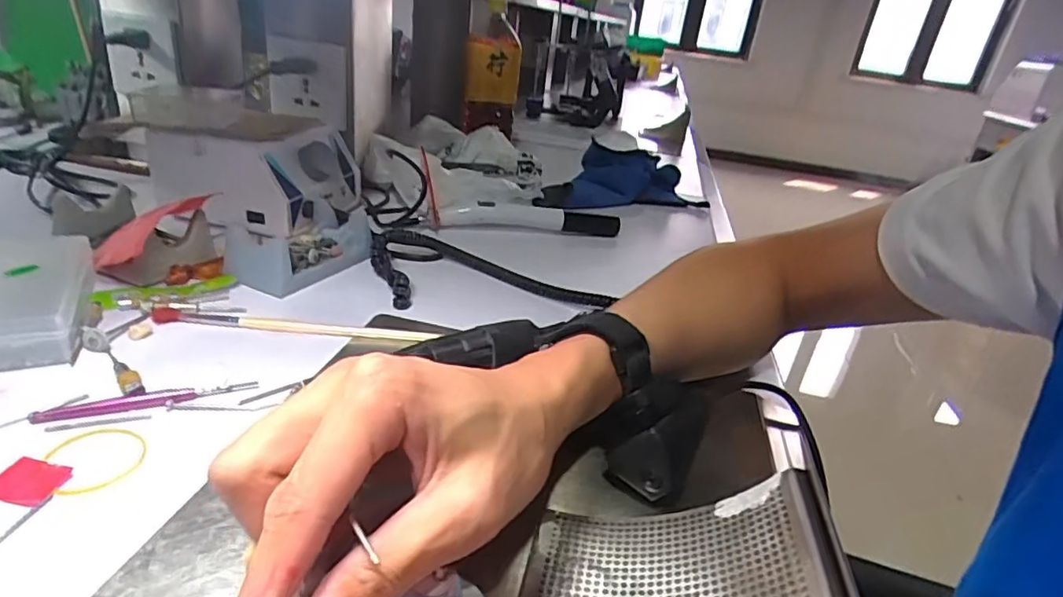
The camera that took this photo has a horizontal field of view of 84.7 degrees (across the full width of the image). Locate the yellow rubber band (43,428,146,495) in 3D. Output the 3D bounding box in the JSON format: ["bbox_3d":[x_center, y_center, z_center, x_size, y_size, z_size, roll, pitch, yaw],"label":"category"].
[{"bbox_3d":[-0.201,0.073,0.270,0.036,0.004,0.044,-19,36,-40],"label":"yellow rubber band"}]

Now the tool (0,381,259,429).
[{"bbox_3d":[-0.204,0.054,0.298,0.114,0.007,0.009,-5,29,-24],"label":"tool"}]

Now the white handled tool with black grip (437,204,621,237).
[{"bbox_3d":[0.000,-0.085,0.599,0.186,0.025,0.029,4,26,-9],"label":"white handled tool with black grip"}]

